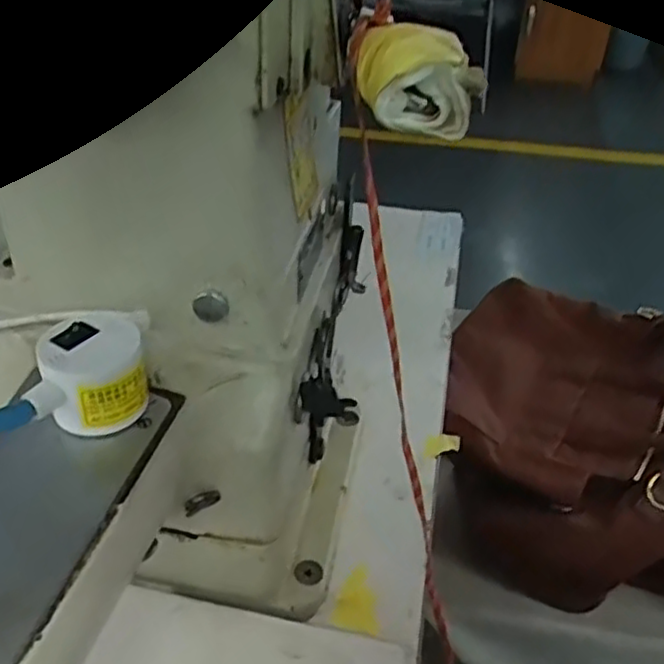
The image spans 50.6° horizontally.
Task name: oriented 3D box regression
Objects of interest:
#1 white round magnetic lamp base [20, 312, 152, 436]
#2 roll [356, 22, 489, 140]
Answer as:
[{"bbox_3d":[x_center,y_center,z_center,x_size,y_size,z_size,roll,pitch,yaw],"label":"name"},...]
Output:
[{"bbox_3d":[-0.089,0.015,0.261,0.039,0.033,0.035,-12,40,-16],"label":"white round magnetic lamp base"},{"bbox_3d":[0.029,-0.086,0.234,0.041,0.028,0.032,4,39,3],"label":"roll"}]

